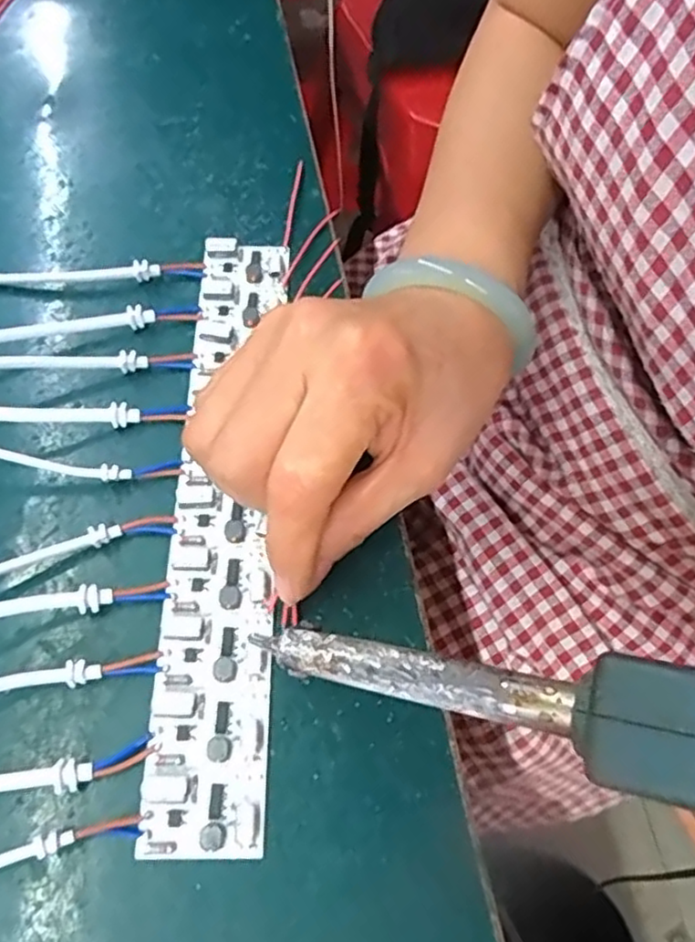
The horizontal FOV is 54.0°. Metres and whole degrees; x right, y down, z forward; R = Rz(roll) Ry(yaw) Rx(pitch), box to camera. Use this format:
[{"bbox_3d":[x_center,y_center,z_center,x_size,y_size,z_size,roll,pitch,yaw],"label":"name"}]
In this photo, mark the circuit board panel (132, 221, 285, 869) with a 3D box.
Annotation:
[{"bbox_3d":[-0.047,0.007,0.255,0.039,0.007,0.237,0,63,-4],"label":"circuit board panel"}]

